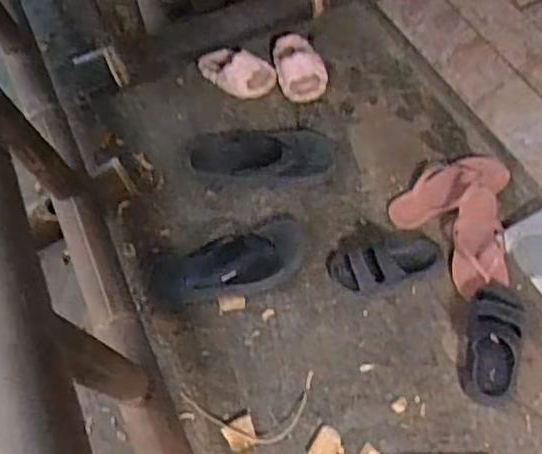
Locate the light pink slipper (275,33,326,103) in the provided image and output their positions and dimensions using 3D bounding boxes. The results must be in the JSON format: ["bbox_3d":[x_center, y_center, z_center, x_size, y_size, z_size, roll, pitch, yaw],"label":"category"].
[{"bbox_3d":[0.058,-0.346,1.320,0.101,0.050,0.168,-14,62,-1],"label":"light pink slipper"}]

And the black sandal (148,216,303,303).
[{"bbox_3d":[-0.080,0.070,1.156,0.295,0.041,0.133,-20,60,-5],"label":"black sandal"}]

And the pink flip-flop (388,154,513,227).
[{"bbox_3d":[0.323,-0.067,1.170,0.223,0.048,0.096,-23,63,-6],"label":"pink flip-flop"}]

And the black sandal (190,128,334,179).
[{"bbox_3d":[-0.023,-0.144,1.235,0.296,0.046,0.102,1,63,7],"label":"black sandal"}]

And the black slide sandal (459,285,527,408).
[{"bbox_3d":[0.354,0.186,1.003,0.091,0.060,0.189,10,83,4],"label":"black slide sandal"}]

